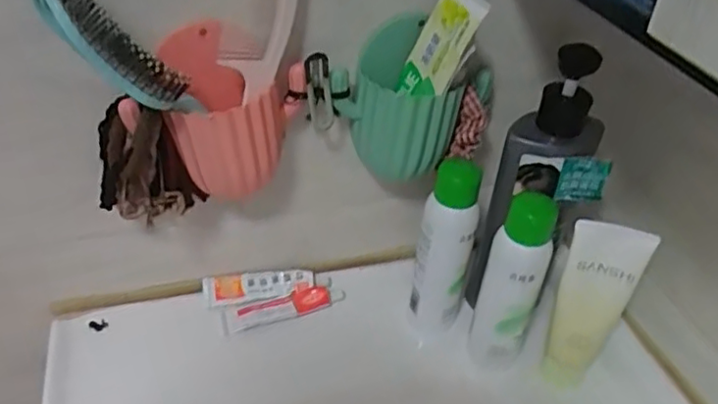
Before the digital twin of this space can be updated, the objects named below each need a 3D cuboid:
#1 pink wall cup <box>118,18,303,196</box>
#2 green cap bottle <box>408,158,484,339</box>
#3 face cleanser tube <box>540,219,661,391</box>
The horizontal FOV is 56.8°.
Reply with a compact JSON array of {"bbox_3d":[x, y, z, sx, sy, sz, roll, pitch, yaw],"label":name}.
[{"bbox_3d":[-0.107,-0.067,0.501,0.130,0.125,0.067,-6,39,-13],"label":"pink wall cup"},{"bbox_3d":[0.073,0.043,0.567,0.045,0.162,0.041,11,38,8],"label":"green cap bottle"},{"bbox_3d":[0.182,0.085,0.527,0.053,0.156,0.033,21,40,20],"label":"face cleanser tube"}]

